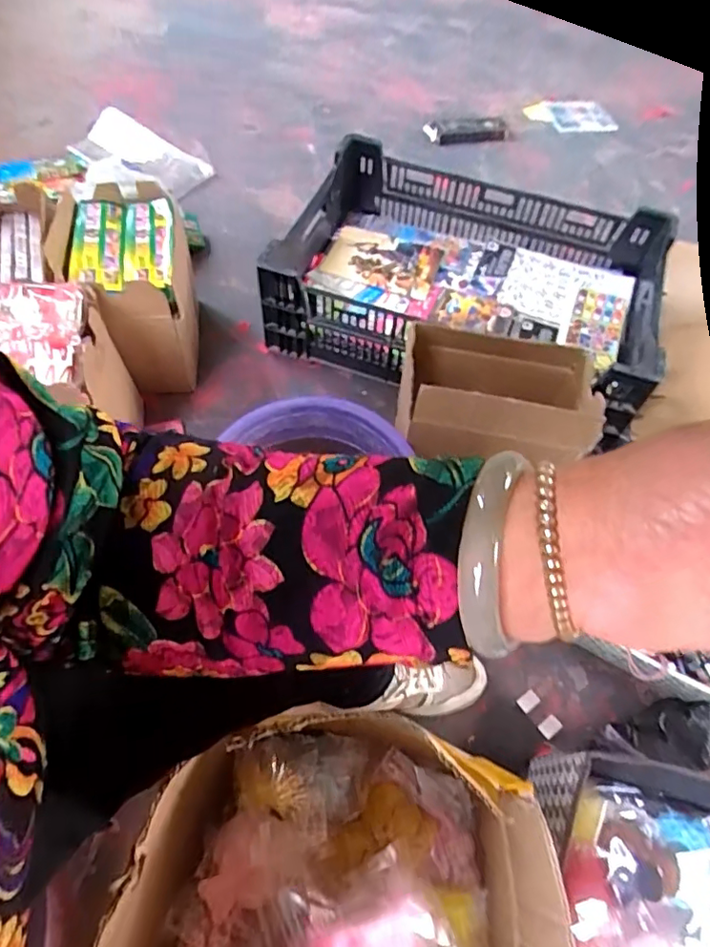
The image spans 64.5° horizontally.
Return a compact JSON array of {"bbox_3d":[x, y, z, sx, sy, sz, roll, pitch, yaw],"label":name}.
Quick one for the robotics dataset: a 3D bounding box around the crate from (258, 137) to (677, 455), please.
[{"bbox_3d":[0.185,-0.321,0.951,0.578,0.157,0.374,19,59,7],"label":"crate"}]

